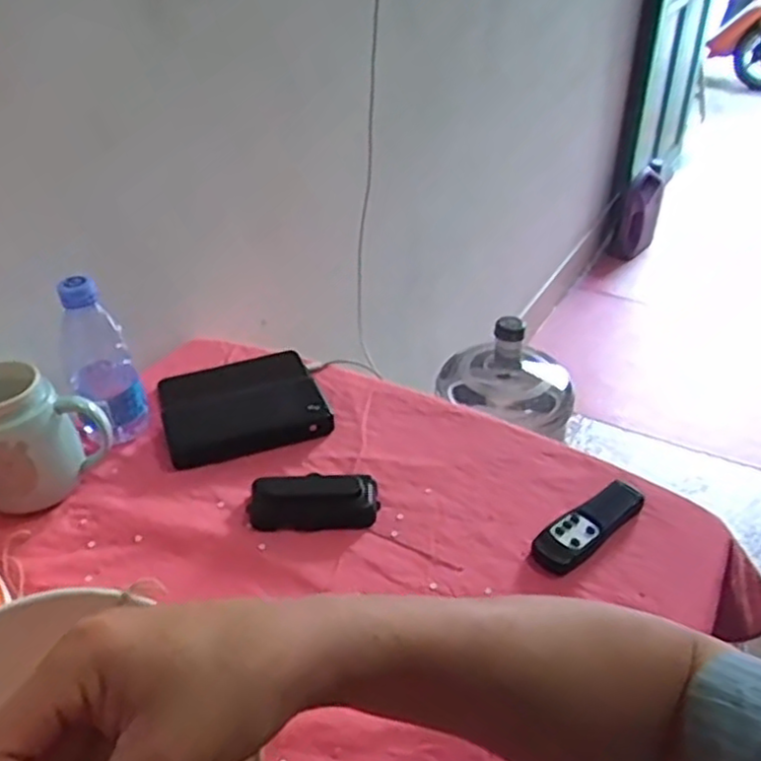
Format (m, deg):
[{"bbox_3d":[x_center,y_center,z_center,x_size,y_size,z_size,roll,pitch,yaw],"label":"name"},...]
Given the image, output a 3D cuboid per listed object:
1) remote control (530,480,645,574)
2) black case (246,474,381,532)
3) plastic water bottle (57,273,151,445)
[{"bbox_3d":[0.171,0.119,0.612,0.118,0.015,0.040,-27,45,-34],"label":"remote control"},{"bbox_3d":[-0.056,0.102,0.629,0.106,0.020,0.049,0,36,-3],"label":"black case"},{"bbox_3d":[-0.255,-0.020,0.679,0.052,0.150,0.056,29,44,33],"label":"plastic water bottle"}]

